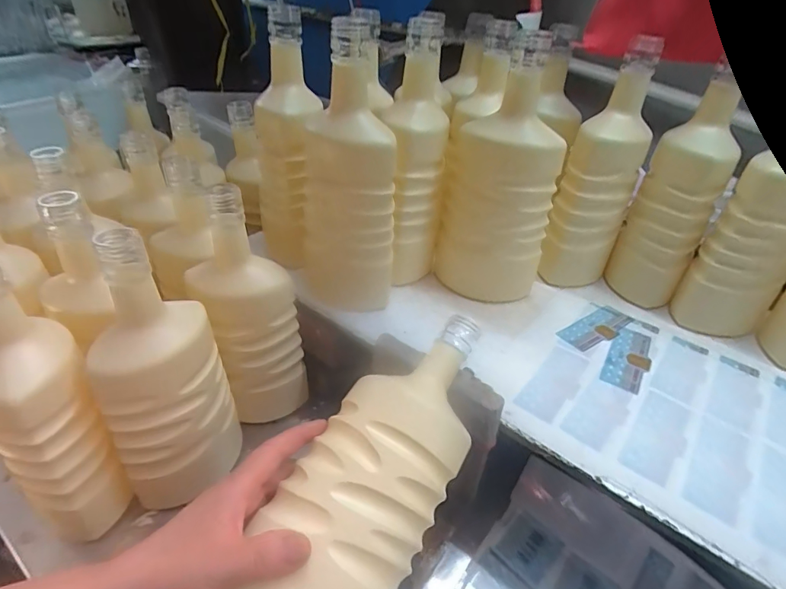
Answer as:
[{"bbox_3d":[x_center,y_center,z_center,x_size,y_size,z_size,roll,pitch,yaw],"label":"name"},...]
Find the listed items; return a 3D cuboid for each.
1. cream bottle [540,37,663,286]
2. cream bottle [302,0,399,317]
[{"bbox_3d":[0.211,-0.116,0.472,0.072,0.237,0.062,15,36,16],"label":"cream bottle"},{"bbox_3d":[-0.041,-0.098,0.412,0.085,0.242,0.073,-2,35,-8],"label":"cream bottle"}]

